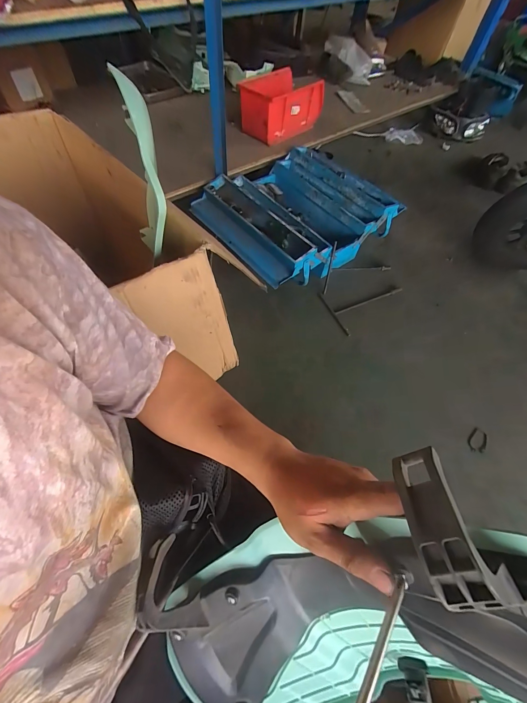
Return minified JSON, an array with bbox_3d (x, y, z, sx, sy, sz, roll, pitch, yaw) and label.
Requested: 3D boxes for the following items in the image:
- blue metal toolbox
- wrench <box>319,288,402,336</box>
[{"bbox_3d":[0.128,-0.525,1.148,0.625,0.193,0.513,-34,67,-21],"label":"blue metal toolbox"},{"bbox_3d":[0.369,-0.184,1.048,0.296,0.011,0.192,-21,61,-14],"label":"wrench"}]

